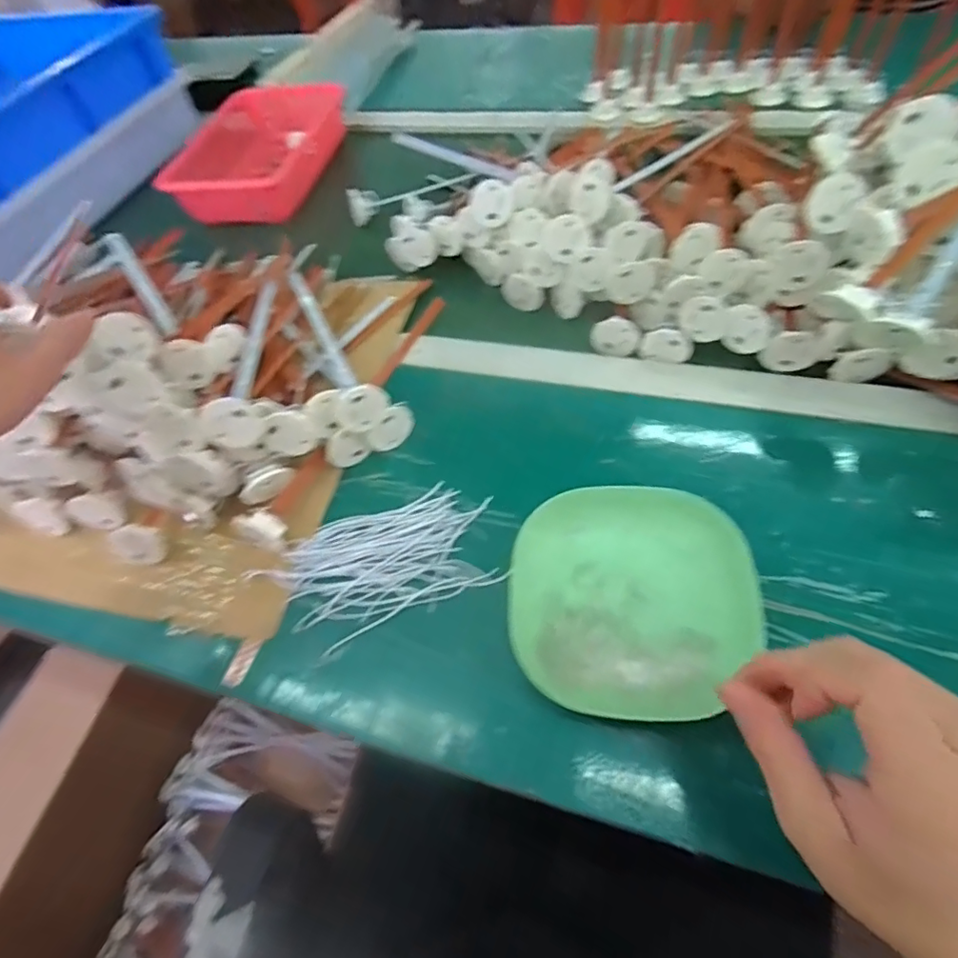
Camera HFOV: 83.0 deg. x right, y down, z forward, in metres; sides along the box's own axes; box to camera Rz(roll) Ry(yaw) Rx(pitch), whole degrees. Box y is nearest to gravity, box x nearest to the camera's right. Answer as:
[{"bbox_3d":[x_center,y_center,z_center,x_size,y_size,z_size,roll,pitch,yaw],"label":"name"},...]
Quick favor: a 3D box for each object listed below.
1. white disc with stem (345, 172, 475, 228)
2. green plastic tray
[{"bbox_3d":[-0.078,-0.349,0.660,0.163,0.030,0.035,-25,57,-9],"label":"white disc with stem"},{"bbox_3d":[0.092,0.071,0.335,0.139,0.030,0.135,0,57,8],"label":"green plastic tray"}]

